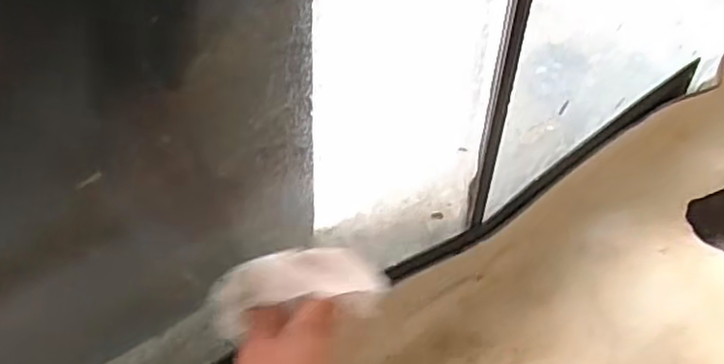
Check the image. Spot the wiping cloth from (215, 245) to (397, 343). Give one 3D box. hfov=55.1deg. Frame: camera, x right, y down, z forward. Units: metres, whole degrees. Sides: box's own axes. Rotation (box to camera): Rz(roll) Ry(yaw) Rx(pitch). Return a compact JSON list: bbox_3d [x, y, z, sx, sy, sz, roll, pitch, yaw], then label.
[{"bbox_3d":[-0.045,0.075,0.504,0.123,0.044,0.049,-4,61,-10],"label":"wiping cloth"}]

